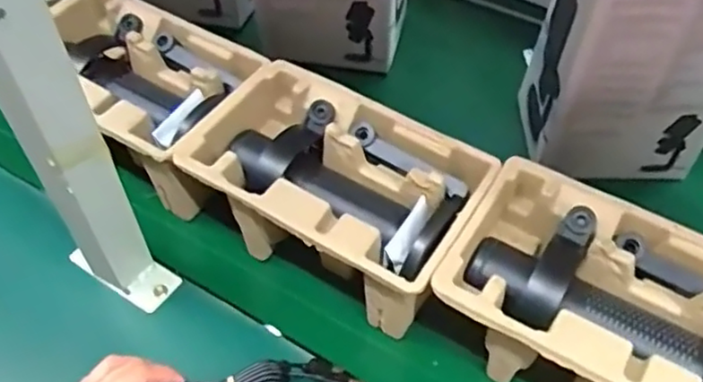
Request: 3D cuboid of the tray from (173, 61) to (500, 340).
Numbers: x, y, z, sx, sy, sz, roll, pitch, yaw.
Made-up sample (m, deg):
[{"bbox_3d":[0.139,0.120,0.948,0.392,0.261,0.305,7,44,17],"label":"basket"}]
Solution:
[{"bbox_3d":[-0.012,0.003,0.549,0.223,0.096,0.141,26,57,18],"label":"tray"}]

